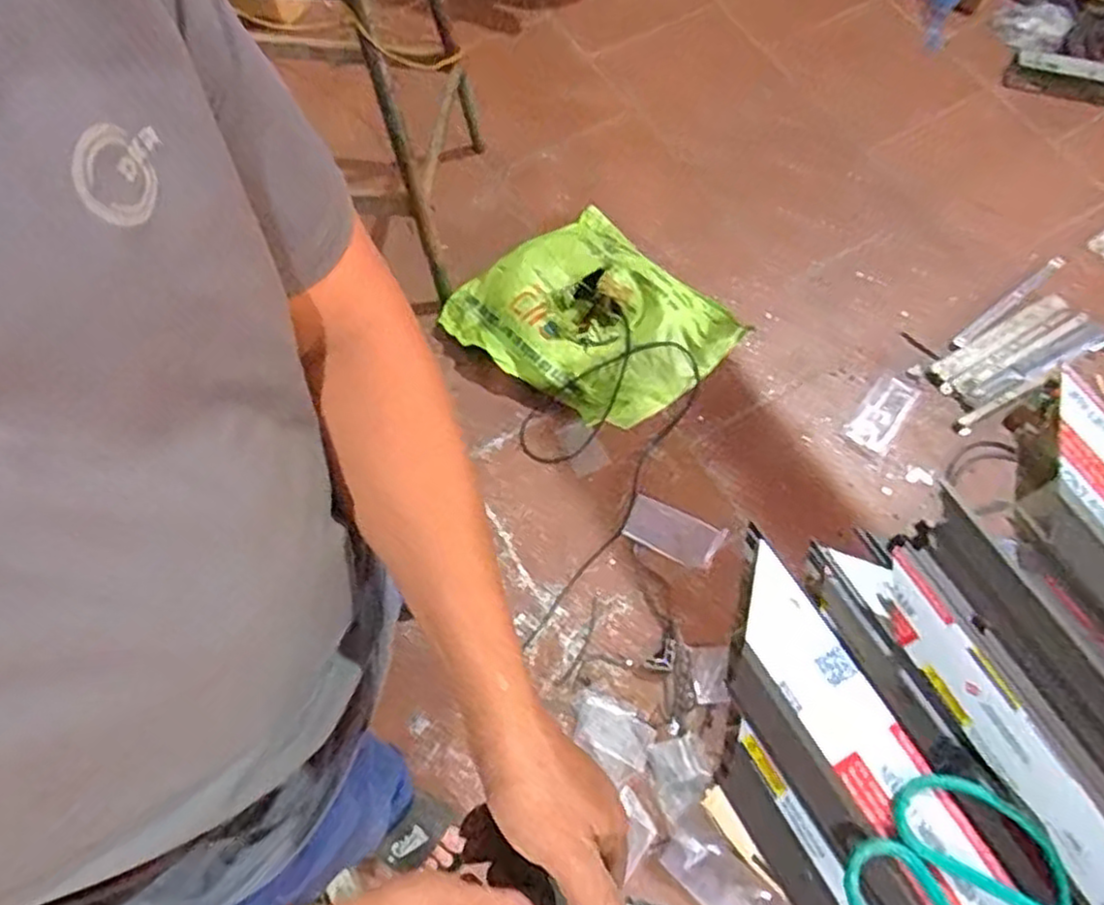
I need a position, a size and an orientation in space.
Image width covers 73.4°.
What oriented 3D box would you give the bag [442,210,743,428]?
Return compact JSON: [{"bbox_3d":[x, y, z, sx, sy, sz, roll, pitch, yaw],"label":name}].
[{"bbox_3d":[0.081,-0.272,1.515,0.473,0.125,0.422,41,72,15],"label":"bag"}]

